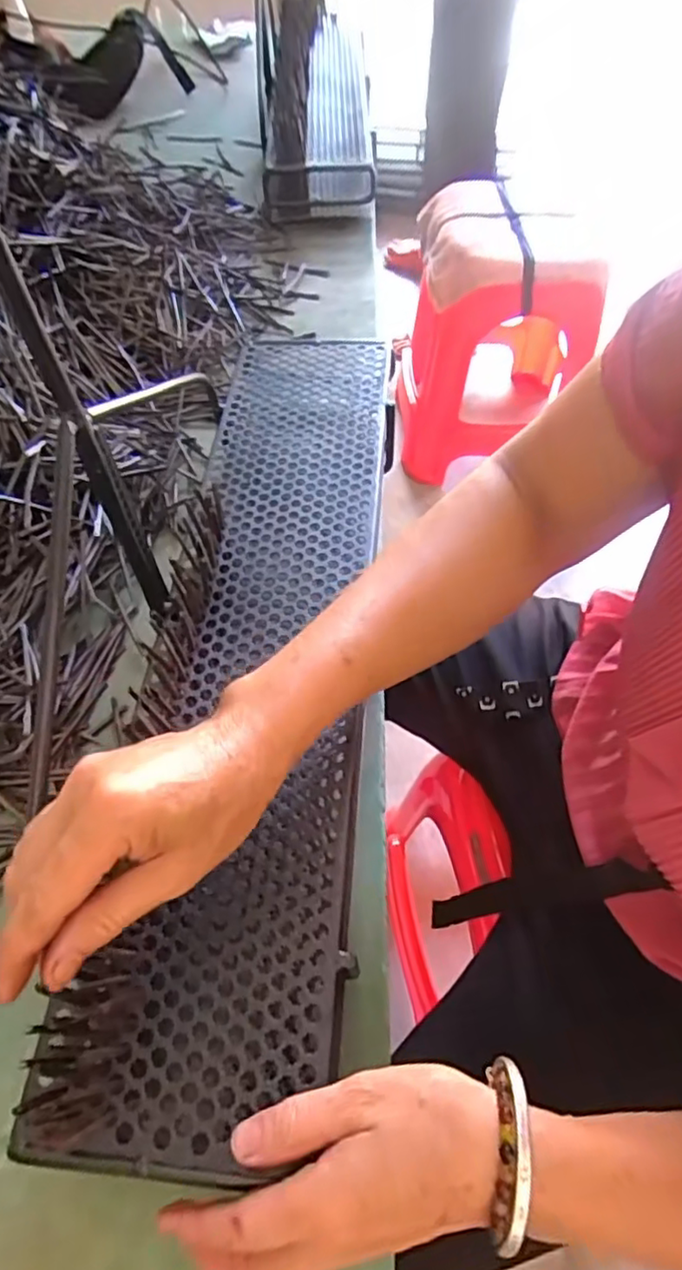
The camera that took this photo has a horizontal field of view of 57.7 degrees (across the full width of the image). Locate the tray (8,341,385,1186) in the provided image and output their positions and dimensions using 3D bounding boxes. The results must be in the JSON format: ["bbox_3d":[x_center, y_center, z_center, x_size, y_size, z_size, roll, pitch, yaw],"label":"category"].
[{"bbox_3d":[-0.051,-0.020,0.425,0.146,0.015,0.603,2,58,2],"label":"tray"}]

